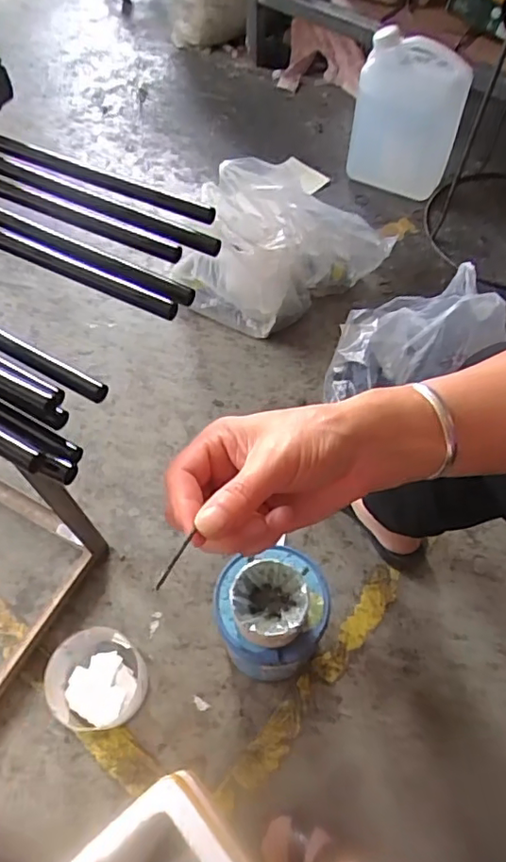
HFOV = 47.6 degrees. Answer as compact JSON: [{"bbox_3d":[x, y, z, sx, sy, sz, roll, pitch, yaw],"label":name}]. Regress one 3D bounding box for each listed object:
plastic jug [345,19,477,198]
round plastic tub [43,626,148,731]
[{"bbox_3d":[0.305,-0.632,1.159,0.207,0.274,0.115,8,41,-3],"label":"plastic jug"},{"bbox_3d":[-0.198,0.314,0.725,0.116,0.066,0.109,0,60,0],"label":"round plastic tub"}]

